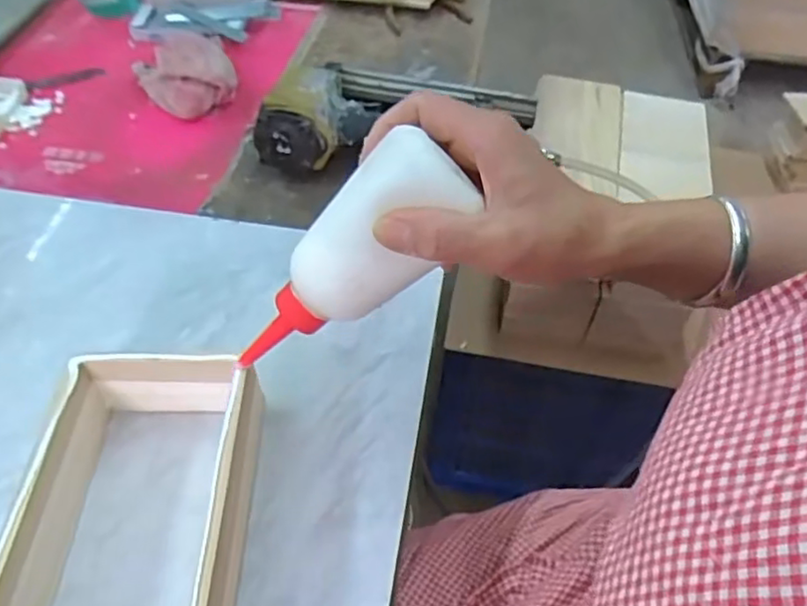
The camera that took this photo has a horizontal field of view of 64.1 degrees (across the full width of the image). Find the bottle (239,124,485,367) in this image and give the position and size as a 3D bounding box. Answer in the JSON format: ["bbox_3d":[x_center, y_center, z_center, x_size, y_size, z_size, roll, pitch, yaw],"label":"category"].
[{"bbox_3d":[-0.029,-0.019,0.328,0.039,0.146,0.046,20,30,-47],"label":"bottle"}]

